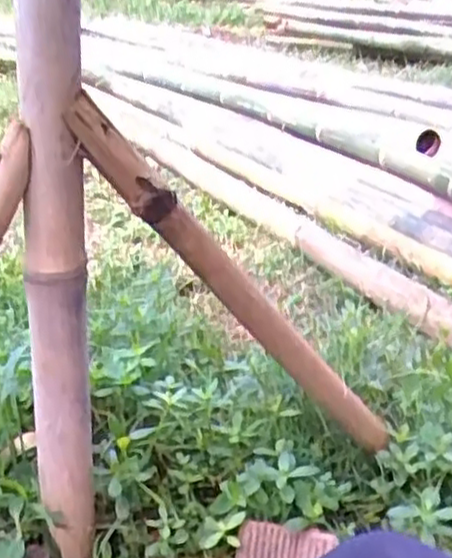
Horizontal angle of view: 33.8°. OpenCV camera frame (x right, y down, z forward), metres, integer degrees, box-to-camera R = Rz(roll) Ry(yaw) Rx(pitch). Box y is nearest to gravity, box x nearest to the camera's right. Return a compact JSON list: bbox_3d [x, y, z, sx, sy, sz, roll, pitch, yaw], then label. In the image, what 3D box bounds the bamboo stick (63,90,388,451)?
[{"bbox_3d":[0.026,0.026,0.810,0.046,0.570,0.052,-44,33,-3],"label":"bamboo stick"}]

